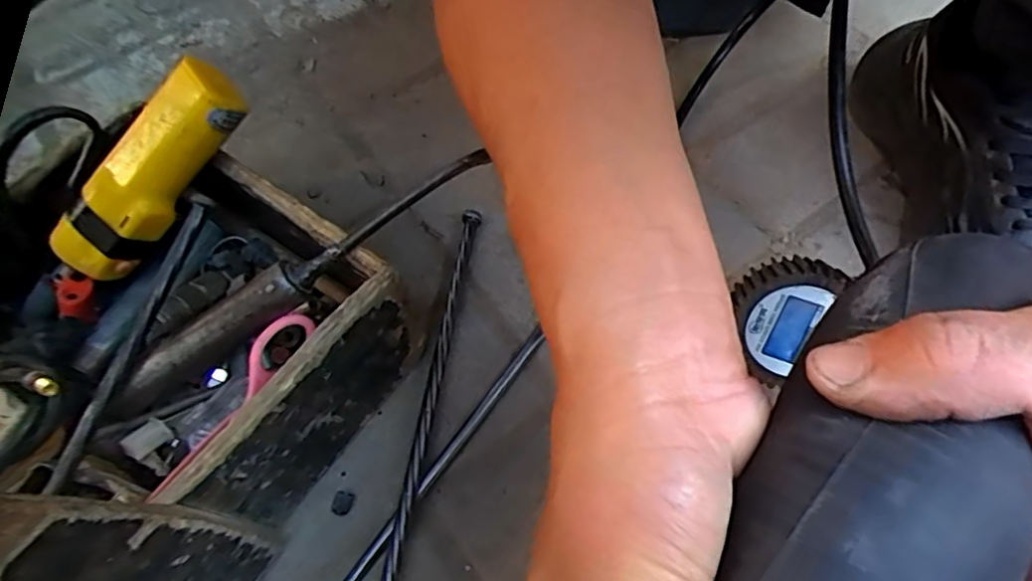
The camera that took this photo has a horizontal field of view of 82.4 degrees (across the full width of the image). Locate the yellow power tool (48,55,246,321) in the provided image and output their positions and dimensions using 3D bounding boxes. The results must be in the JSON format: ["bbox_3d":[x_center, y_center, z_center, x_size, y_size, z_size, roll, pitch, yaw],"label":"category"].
[{"bbox_3d":[-0.210,-0.056,0.329,0.046,0.034,0.153,40,96,21],"label":"yellow power tool"}]

